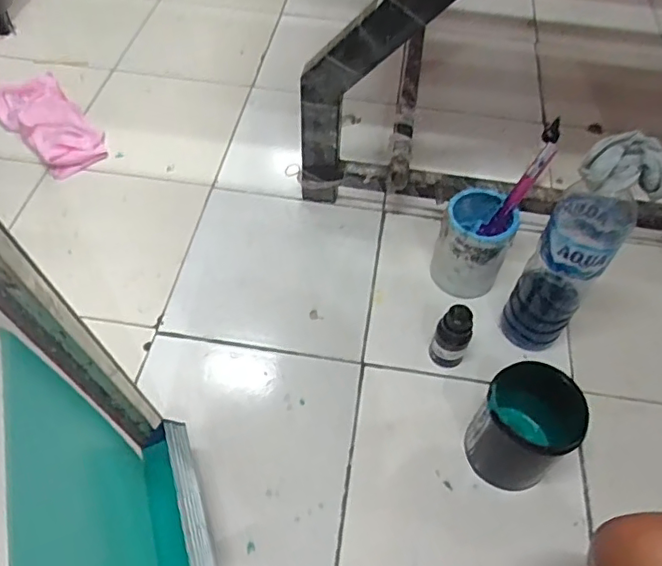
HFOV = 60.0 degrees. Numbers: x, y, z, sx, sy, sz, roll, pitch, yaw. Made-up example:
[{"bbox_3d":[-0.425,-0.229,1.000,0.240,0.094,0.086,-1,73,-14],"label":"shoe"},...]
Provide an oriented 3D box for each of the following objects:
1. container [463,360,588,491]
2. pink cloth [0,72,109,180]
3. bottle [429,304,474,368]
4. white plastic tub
[{"bbox_3d":[0.229,0.174,0.685,0.108,0.149,0.095,31,59,18],"label":"container"},{"bbox_3d":[-0.523,-0.296,1.056,0.125,0.025,0.282,-33,62,-23],"label":"pink cloth"},{"bbox_3d":[0.166,0.074,0.783,0.047,0.099,0.039,24,57,14],"label":"bottle"},{"bbox_3d":[0.209,-0.053,0.855,0.100,0.132,0.111,20,56,11],"label":"white plastic tub"}]

